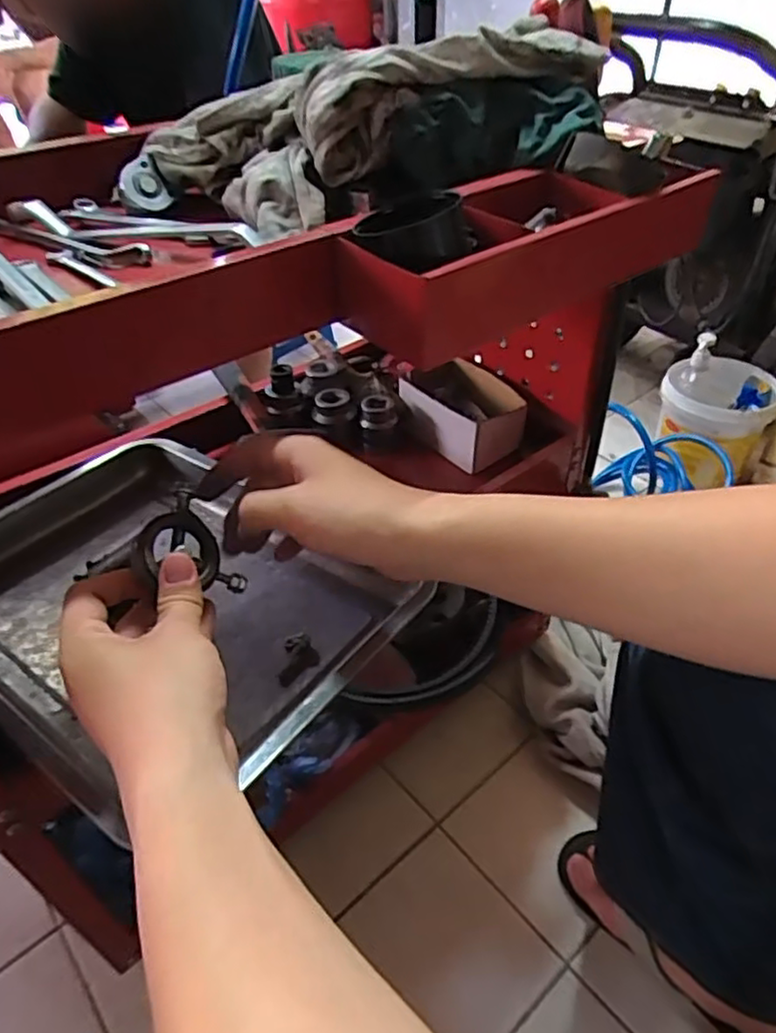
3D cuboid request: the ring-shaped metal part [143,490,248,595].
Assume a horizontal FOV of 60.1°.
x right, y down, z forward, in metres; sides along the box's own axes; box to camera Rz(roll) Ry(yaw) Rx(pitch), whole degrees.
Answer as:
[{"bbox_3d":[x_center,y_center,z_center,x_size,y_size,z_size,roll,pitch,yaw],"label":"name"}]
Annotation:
[{"bbox_3d":[-0.115,0.023,0.388,0.014,0.068,0.056,-28,6,33],"label":"ring-shaped metal part"}]

